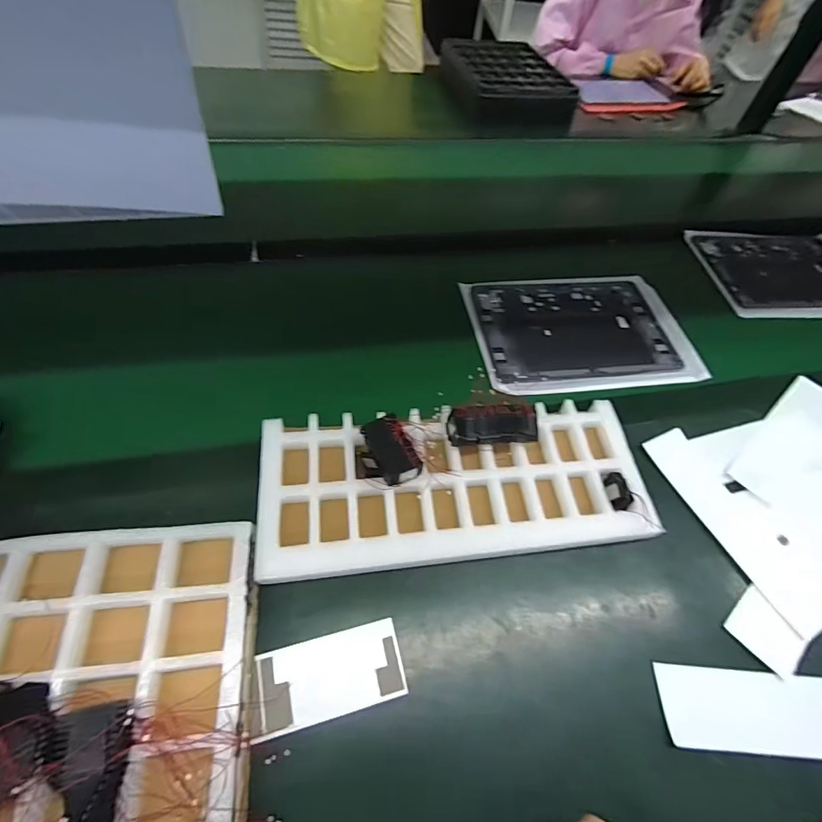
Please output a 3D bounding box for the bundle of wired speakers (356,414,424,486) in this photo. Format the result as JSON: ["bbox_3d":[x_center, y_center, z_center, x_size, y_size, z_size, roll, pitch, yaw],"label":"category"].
[{"bbox_3d":[-0.023,0.044,0.424,0.054,0.036,0.063,-32,64,-25],"label":"bundle of wired speakers"}]

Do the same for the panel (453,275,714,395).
[{"bbox_3d":[0.229,-0.113,0.599,0.290,0.012,0.208,-6,56,-9],"label":"panel"}]

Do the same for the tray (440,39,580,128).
[{"bbox_3d":[0.203,-0.762,1.014,0.247,0.085,0.325,-8,56,-12],"label":"tray"}]

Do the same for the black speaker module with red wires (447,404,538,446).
[{"bbox_3d":[0.084,0.015,0.445,0.088,0.022,0.036,-1,55,-7],"label":"black speaker module with red wires"}]

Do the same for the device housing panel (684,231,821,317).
[{"bbox_3d":[0.618,-0.232,0.728,0.291,0.021,0.224,-1,55,-6],"label":"device housing panel"}]

